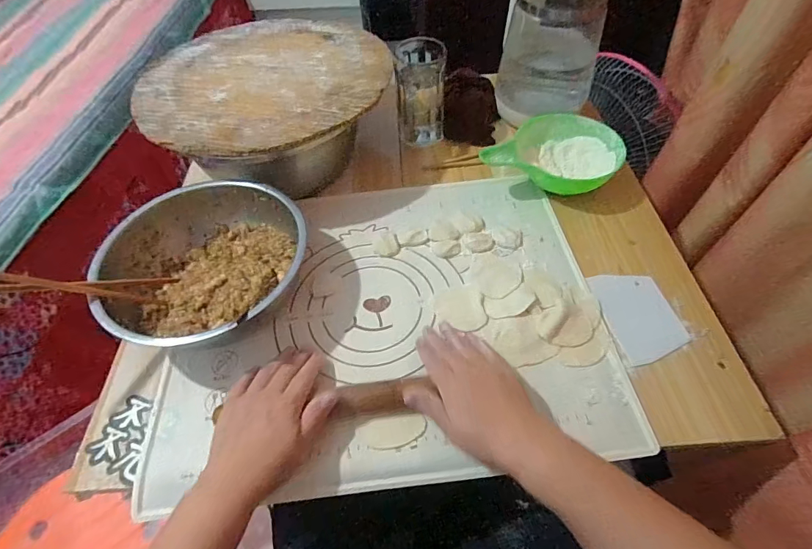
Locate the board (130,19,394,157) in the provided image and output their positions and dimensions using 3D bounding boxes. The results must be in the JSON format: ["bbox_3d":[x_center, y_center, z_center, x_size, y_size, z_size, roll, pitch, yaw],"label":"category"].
[{"bbox_3d":[-0.202,-0.287,0.590,0.348,0.020,0.346,-1,55,1],"label":"board"}]

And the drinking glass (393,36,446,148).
[{"bbox_3d":[0.023,-0.278,0.635,0.072,0.144,0.061,-3,55,0],"label":"drinking glass"}]

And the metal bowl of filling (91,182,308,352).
[{"bbox_3d":[-0.232,-0.015,0.494,0.222,0.080,0.215,-1,55,1],"label":"metal bowl of filling"}]

